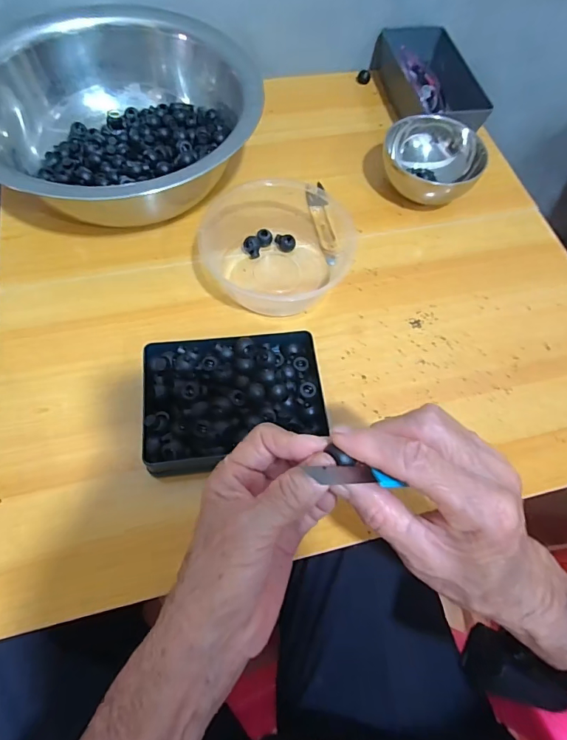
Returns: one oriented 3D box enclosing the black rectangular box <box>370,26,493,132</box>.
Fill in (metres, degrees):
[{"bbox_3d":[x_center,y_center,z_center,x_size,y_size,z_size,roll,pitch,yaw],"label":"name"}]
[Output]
[{"bbox_3d":[0.189,-0.366,0.563,0.096,0.053,0.175,-9,65,-9],"label":"black rectangular box"}]

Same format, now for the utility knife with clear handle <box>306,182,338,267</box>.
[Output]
[{"bbox_3d":[0.044,-0.168,0.479,0.023,0.012,0.120,-3,65,-9],"label":"utility knife with clear handle"}]

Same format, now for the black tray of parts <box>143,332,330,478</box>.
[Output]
[{"bbox_3d":[-0.039,0.023,0.360,0.149,0.039,0.112,-7,66,-10],"label":"black tray of parts"}]

